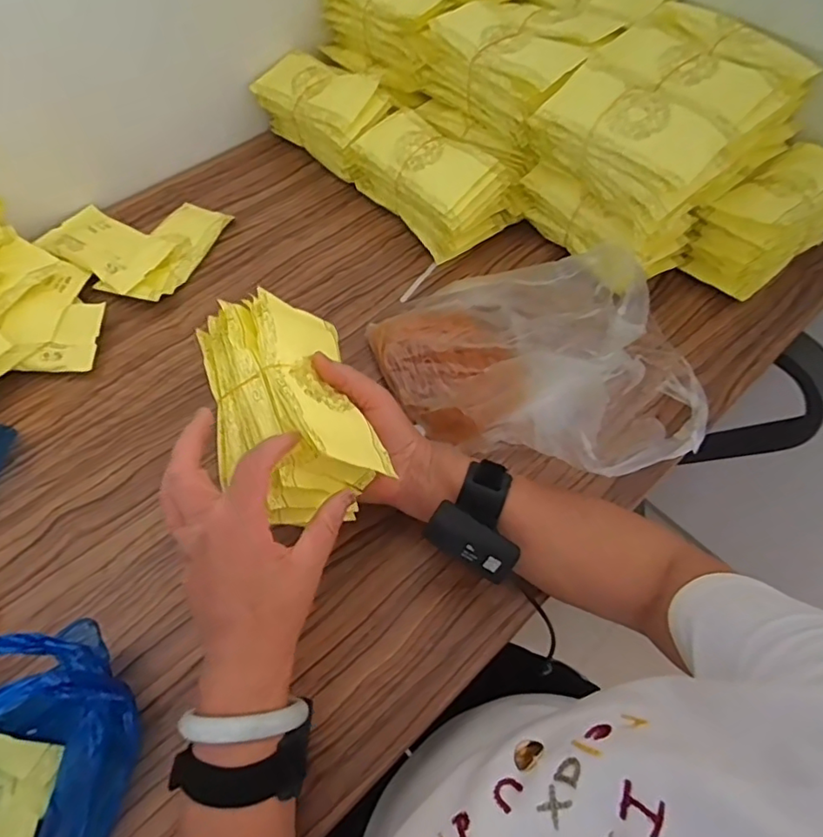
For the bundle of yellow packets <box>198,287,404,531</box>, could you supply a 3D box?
[{"bbox_3d":[-0.097,-0.016,0.446,0.111,0.079,0.183,-17,59,-12],"label":"bundle of yellow packets"}]

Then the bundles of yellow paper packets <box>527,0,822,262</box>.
[{"bbox_3d":[0.273,-0.322,0.617,0.265,0.111,0.189,-37,65,-22],"label":"bundles of yellow paper packets"}]

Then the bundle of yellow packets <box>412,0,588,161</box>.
[{"bbox_3d":[0.102,-0.394,0.660,0.103,0.091,0.192,-28,62,-18],"label":"bundle of yellow packets"}]

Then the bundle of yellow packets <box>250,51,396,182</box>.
[{"bbox_3d":[-0.112,-0.399,0.753,0.186,0.106,0.091,40,65,22],"label":"bundle of yellow packets"}]

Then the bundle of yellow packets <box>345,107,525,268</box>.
[{"bbox_3d":[0.028,-0.284,0.689,0.111,0.095,0.176,-33,64,-20],"label":"bundle of yellow packets"}]

